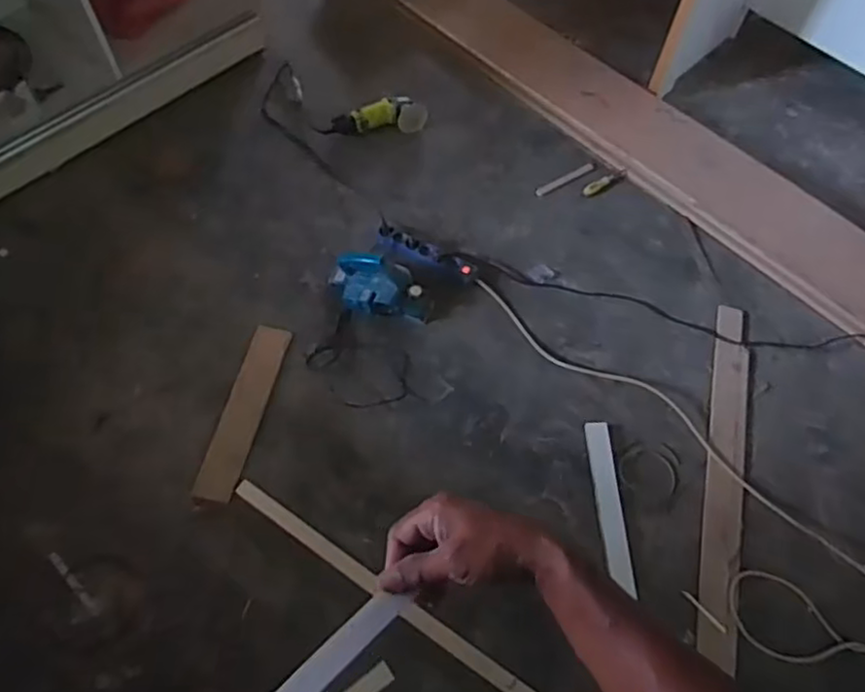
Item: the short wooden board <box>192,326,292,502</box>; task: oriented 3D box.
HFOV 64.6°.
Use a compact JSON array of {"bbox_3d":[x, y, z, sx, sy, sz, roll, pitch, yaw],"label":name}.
[{"bbox_3d":[-0.446,0.148,1.630,0.093,0.011,0.446,12,63,4],"label":"short wooden board"}]

